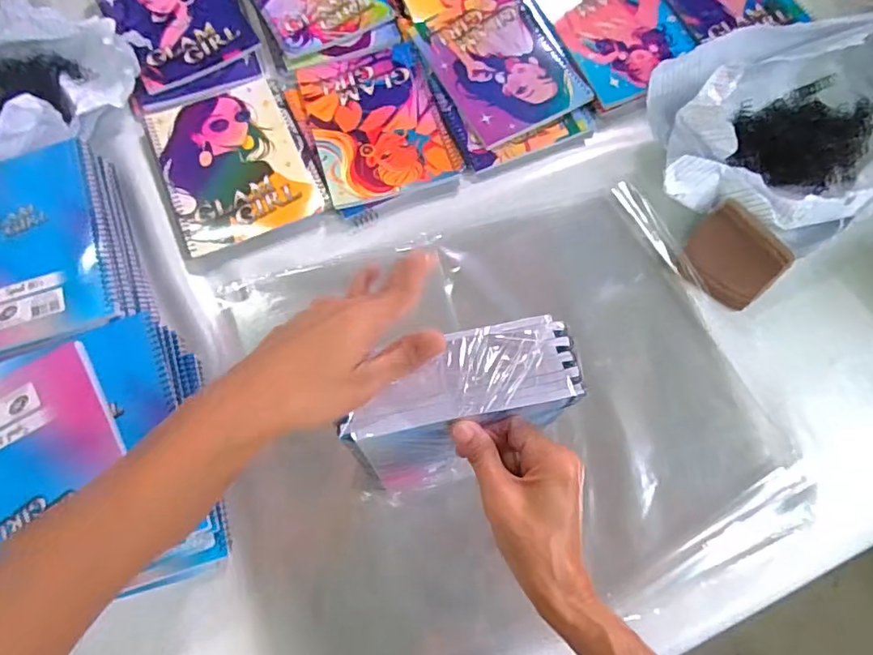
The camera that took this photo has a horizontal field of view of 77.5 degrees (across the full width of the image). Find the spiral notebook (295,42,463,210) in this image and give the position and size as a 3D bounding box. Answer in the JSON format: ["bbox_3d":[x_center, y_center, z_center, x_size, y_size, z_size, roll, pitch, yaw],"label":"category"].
[{"bbox_3d":[-0.070,-0.242,0.632,0.150,0.008,0.203,-16,72,-6],"label":"spiral notebook"}]

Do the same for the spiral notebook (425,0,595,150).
[{"bbox_3d":[0.085,-0.325,0.659,0.145,0.007,0.200,-22,73,-8],"label":"spiral notebook"}]

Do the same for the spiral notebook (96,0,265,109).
[{"bbox_3d":[-0.323,-0.381,0.679,0.153,0.013,0.233,-25,73,-9],"label":"spiral notebook"}]

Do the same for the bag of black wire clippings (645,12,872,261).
[{"bbox_3d":[0.383,-0.204,0.577,0.298,0.092,0.221,-18,72,-7],"label":"bag of black wire clippings"}]

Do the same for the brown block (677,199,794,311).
[{"bbox_3d":[0.306,-0.072,0.564,0.087,0.012,0.091,45,100,13],"label":"brown block"}]

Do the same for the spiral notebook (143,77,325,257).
[{"bbox_3d":[-0.232,-0.190,0.612,0.148,0.008,0.200,-23,73,-8],"label":"spiral notebook"}]

